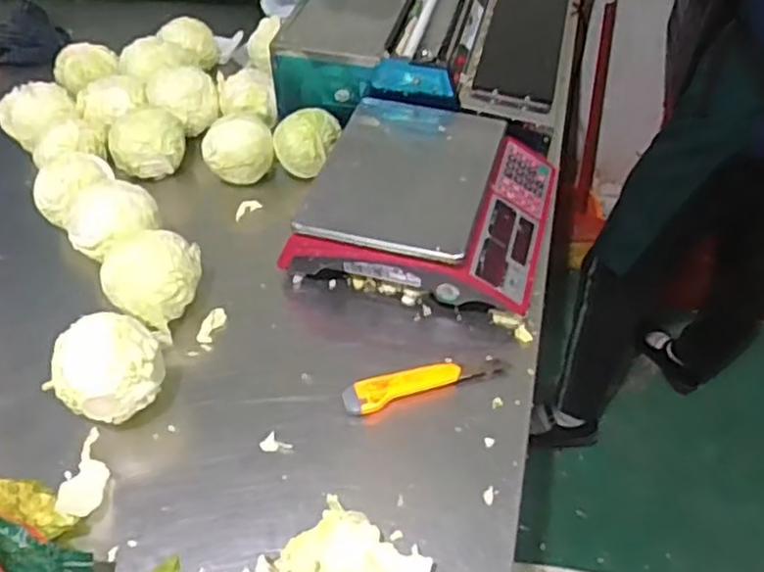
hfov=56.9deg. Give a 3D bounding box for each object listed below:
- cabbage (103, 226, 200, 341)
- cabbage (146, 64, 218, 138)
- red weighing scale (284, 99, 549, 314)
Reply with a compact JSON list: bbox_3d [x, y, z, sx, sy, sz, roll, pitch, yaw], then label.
[{"bbox_3d":[-0.286,0.000,0.880,0.106,0.107,0.098,-1,47,1],"label":"cabbage"},{"bbox_3d":[-0.317,-0.305,1.121,0.105,0.090,0.095,-14,48,-12],"label":"cabbage"},{"bbox_3d":[0.071,-0.119,0.979,0.320,0.115,0.307,13,49,13],"label":"red weighing scale"}]

